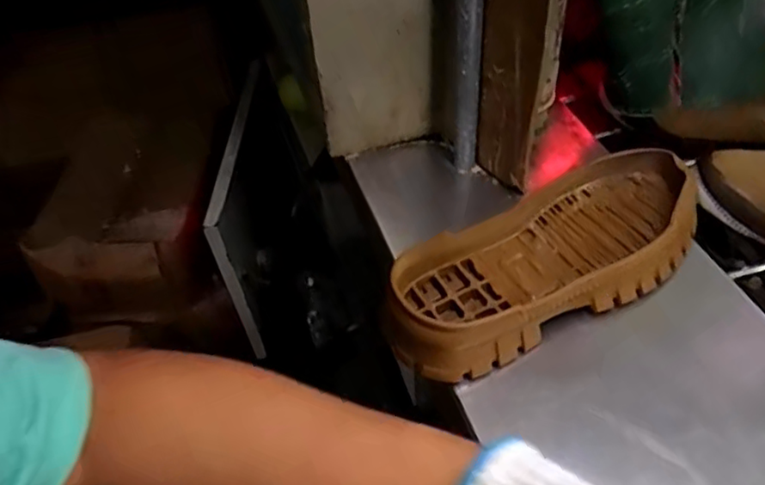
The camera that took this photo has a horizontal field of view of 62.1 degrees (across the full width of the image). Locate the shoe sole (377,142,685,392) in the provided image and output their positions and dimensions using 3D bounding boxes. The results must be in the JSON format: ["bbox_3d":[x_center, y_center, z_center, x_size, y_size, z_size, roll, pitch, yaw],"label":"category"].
[{"bbox_3d":[0.135,0.008,0.487,0.290,0.054,0.114,-29,50,-20],"label":"shoe sole"}]

